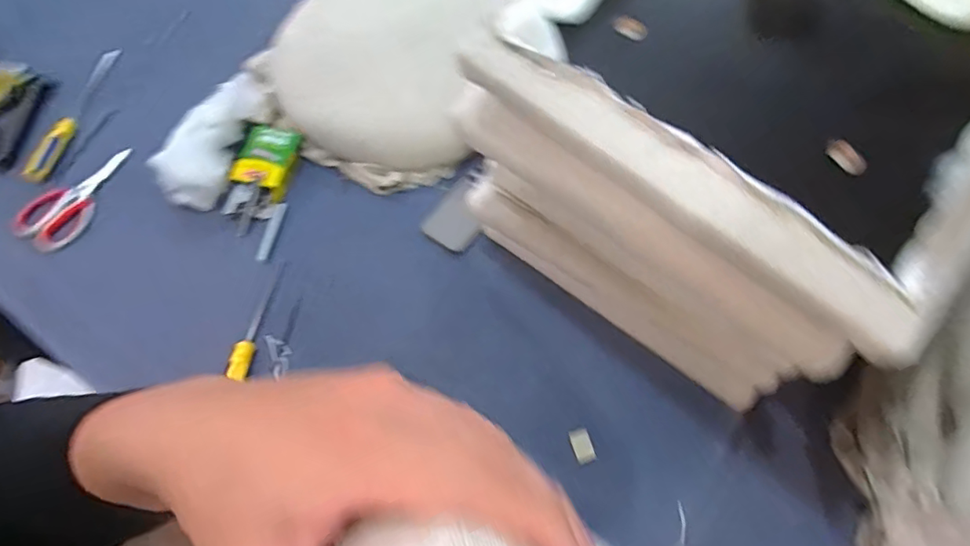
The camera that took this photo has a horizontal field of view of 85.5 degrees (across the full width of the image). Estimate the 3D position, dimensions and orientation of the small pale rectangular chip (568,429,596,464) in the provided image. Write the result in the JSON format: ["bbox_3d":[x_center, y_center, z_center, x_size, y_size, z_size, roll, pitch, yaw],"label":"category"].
[{"bbox_3d":[0.134,0.238,0.720,0.027,0.005,0.042,-23,66,14],"label":"small pale rectangular chip"}]

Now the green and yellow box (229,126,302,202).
[{"bbox_3d":[-0.361,-0.187,0.875,0.087,0.042,0.125,17,66,5],"label":"green and yellow box"}]

